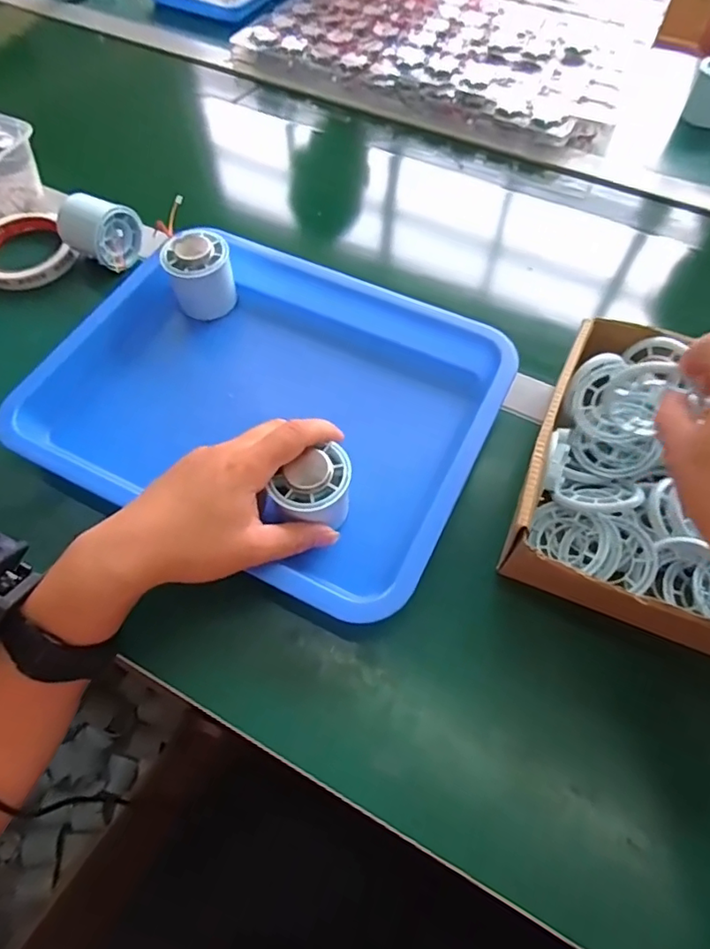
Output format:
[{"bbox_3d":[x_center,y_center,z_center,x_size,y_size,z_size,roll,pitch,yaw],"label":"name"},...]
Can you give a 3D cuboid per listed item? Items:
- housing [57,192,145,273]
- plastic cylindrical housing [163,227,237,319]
[{"bbox_3d":[-0.230,-0.226,0.503,0.055,0.055,0.060,34,66,19],"label":"housing"},{"bbox_3d":[-0.132,-0.173,0.472,0.051,0.056,0.055,0,60,1],"label":"plastic cylindrical housing"}]

